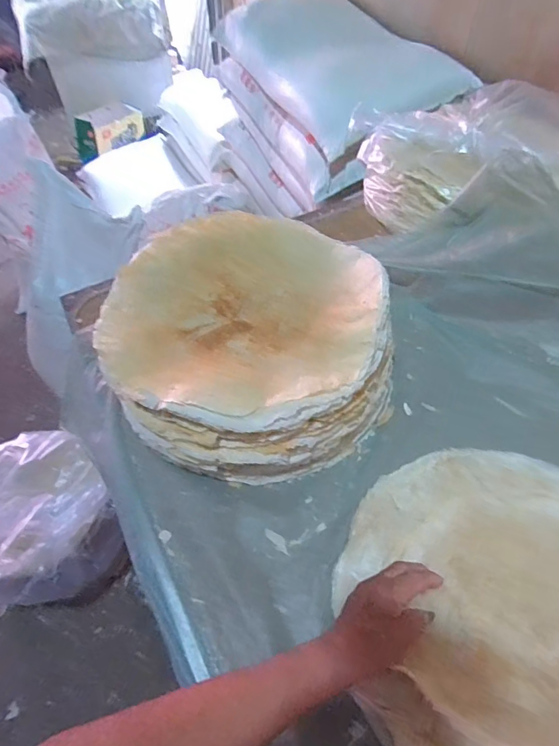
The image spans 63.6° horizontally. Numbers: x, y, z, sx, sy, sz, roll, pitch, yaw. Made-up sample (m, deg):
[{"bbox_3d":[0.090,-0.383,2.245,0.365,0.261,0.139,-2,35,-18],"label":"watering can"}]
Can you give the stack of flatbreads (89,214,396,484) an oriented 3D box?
[{"bbox_3d":[-0.036,-0.056,0.611,0.361,0.153,0.373,-17,56,-12],"label":"stack of flatbreads"}]

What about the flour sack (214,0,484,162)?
[{"bbox_3d":[0.143,-0.928,1.320,0.412,0.148,0.842,-23,57,-16],"label":"flour sack"}]

